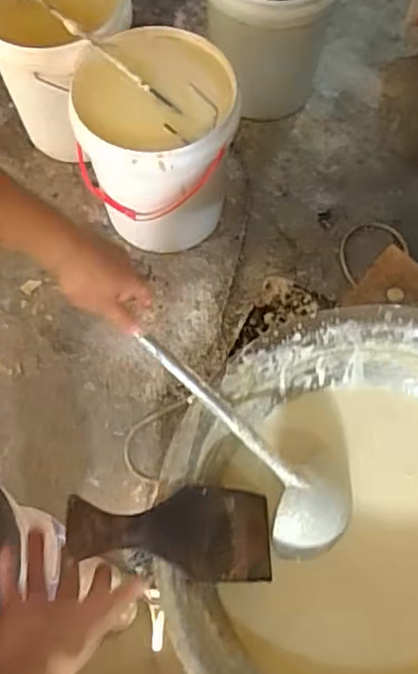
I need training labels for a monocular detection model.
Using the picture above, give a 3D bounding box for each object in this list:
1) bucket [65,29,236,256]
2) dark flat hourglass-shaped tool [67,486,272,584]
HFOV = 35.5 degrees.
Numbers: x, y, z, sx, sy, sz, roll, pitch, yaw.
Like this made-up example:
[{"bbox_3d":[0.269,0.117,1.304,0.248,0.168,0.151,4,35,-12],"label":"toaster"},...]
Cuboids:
[{"bbox_3d":[-0.099,-0.375,1.330,0.286,0.389,0.286,0,68,0],"label":"bucket"},{"bbox_3d":[-0.025,0.173,0.576,0.238,0.027,0.081,16,62,-38],"label":"dark flat hourglass-shaped tool"}]

